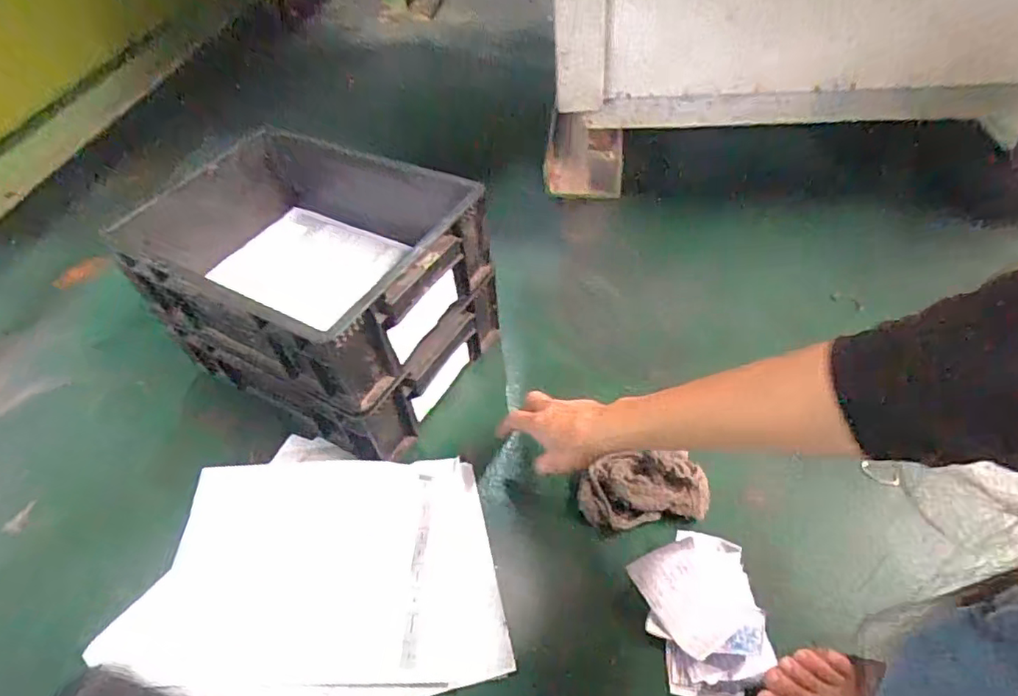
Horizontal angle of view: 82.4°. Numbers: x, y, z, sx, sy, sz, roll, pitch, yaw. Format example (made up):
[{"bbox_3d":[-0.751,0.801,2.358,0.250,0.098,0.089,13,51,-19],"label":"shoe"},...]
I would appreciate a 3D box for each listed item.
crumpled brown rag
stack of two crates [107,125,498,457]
[{"bbox_3d":[0.133,0.143,0.580,0.124,0.042,0.066,-4,49,3],"label":"crumpled brown rag"},{"bbox_3d":[-0.223,-0.079,0.686,0.373,0.212,0.289,25,56,25],"label":"stack of two crates"}]

